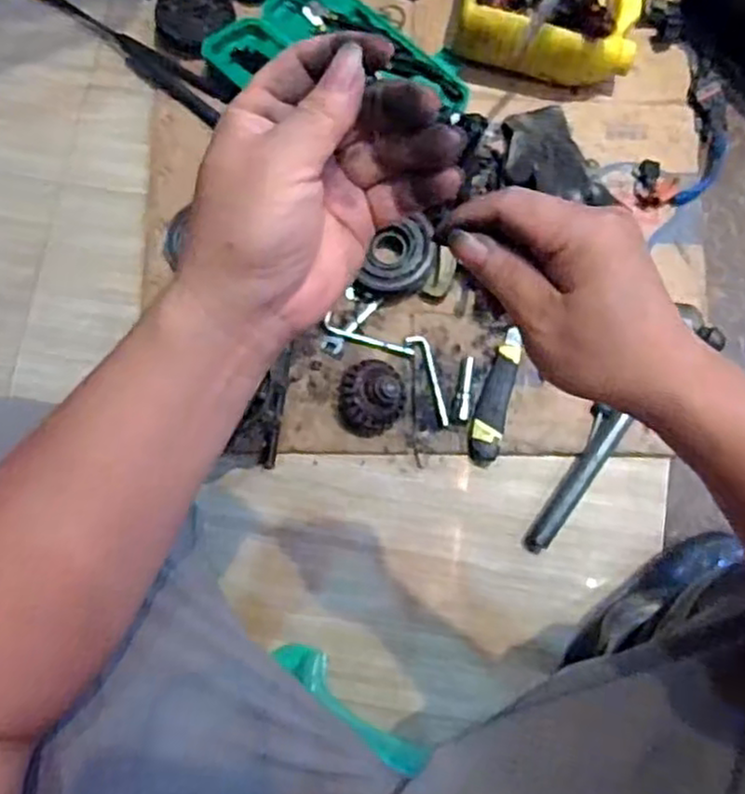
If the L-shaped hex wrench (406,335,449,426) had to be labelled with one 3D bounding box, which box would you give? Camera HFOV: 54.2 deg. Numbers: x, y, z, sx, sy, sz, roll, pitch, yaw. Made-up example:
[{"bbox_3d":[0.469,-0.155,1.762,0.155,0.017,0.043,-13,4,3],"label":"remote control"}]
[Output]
[{"bbox_3d":[0.072,-0.022,0.875,0.021,0.010,0.114,-21,80,-4],"label":"L-shaped hex wrench"}]

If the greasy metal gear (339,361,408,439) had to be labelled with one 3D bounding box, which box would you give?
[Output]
[{"bbox_3d":[0.000,0.001,0.845,0.075,0.061,0.085,8,79,2],"label":"greasy metal gear"}]

